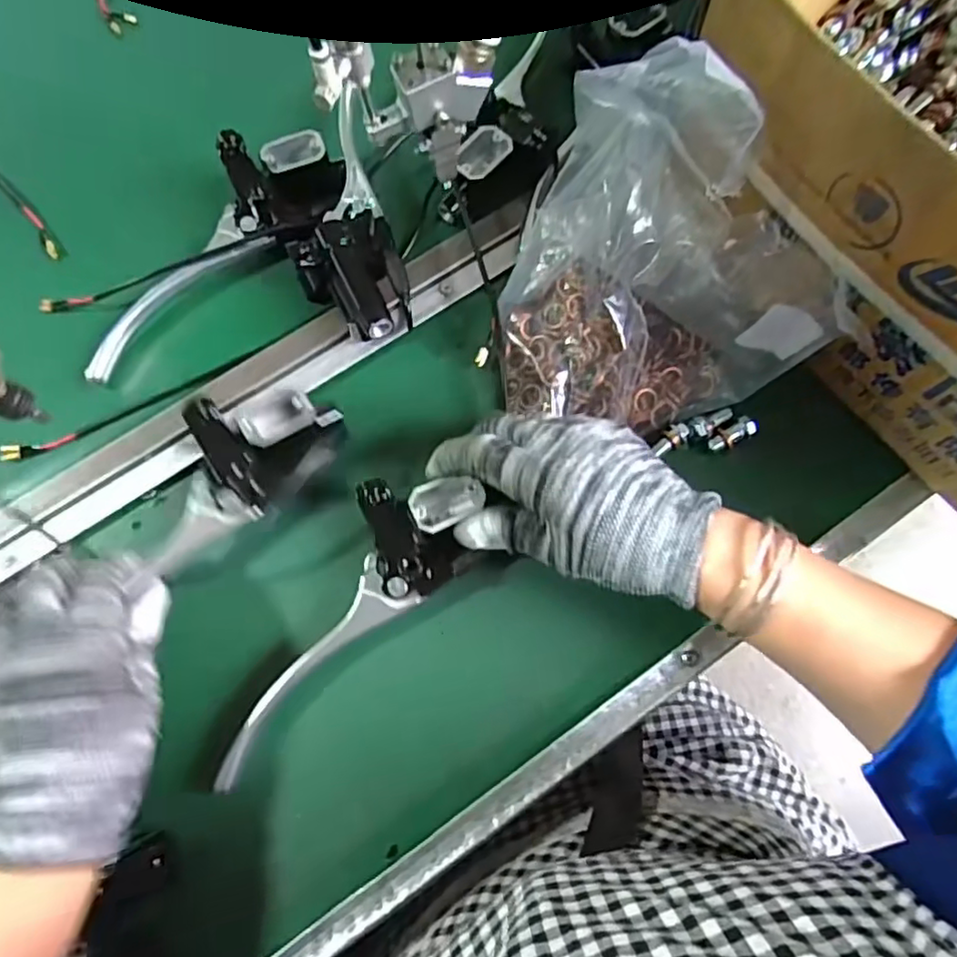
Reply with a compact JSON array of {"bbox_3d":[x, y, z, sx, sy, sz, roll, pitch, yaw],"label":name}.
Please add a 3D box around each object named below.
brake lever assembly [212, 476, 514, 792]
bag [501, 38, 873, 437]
[{"bbox_3d":[-0.071,0.077,0.346,0.073,0.042,0.196,40,84,9],"label":"brake lever assembly"},{"bbox_3d":[0.103,-0.112,0.340,0.173,0.144,0.162,3,75,0],"label":"bag"}]

